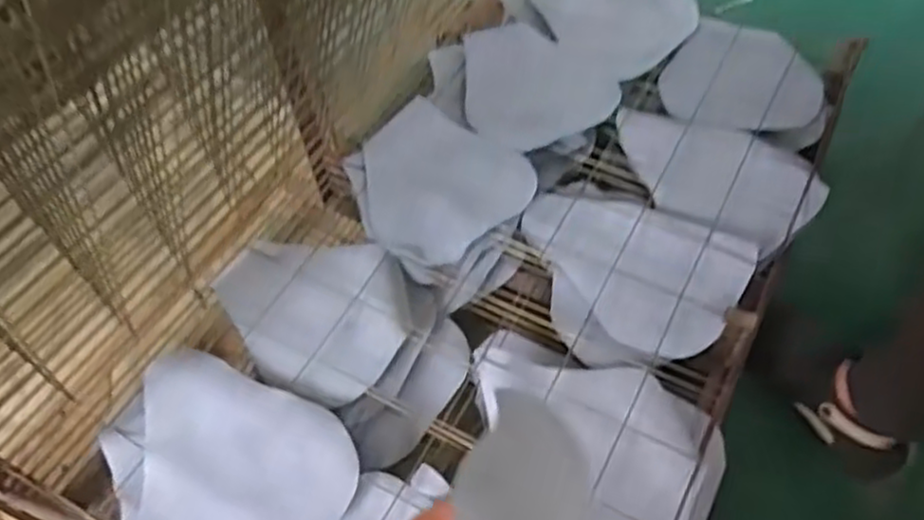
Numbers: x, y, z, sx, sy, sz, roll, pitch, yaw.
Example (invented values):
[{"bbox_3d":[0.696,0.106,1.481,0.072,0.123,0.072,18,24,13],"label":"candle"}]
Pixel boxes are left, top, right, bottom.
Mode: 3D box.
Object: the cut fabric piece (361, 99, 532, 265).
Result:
[{"bbox_3d":[-0.036,-0.117,1.093,0.252,0.052,0.235,26,61,21],"label":"cut fabric piece"}]

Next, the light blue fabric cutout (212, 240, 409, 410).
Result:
[{"bbox_3d":[-0.192,0.067,1.026,0.221,0.045,0.276,-36,59,-19],"label":"light blue fabric cutout"}]

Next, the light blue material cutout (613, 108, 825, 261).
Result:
[{"bbox_3d":[0.376,-0.137,1.114,0.316,0.014,0.208,28,61,22],"label":"light blue material cutout"}]

